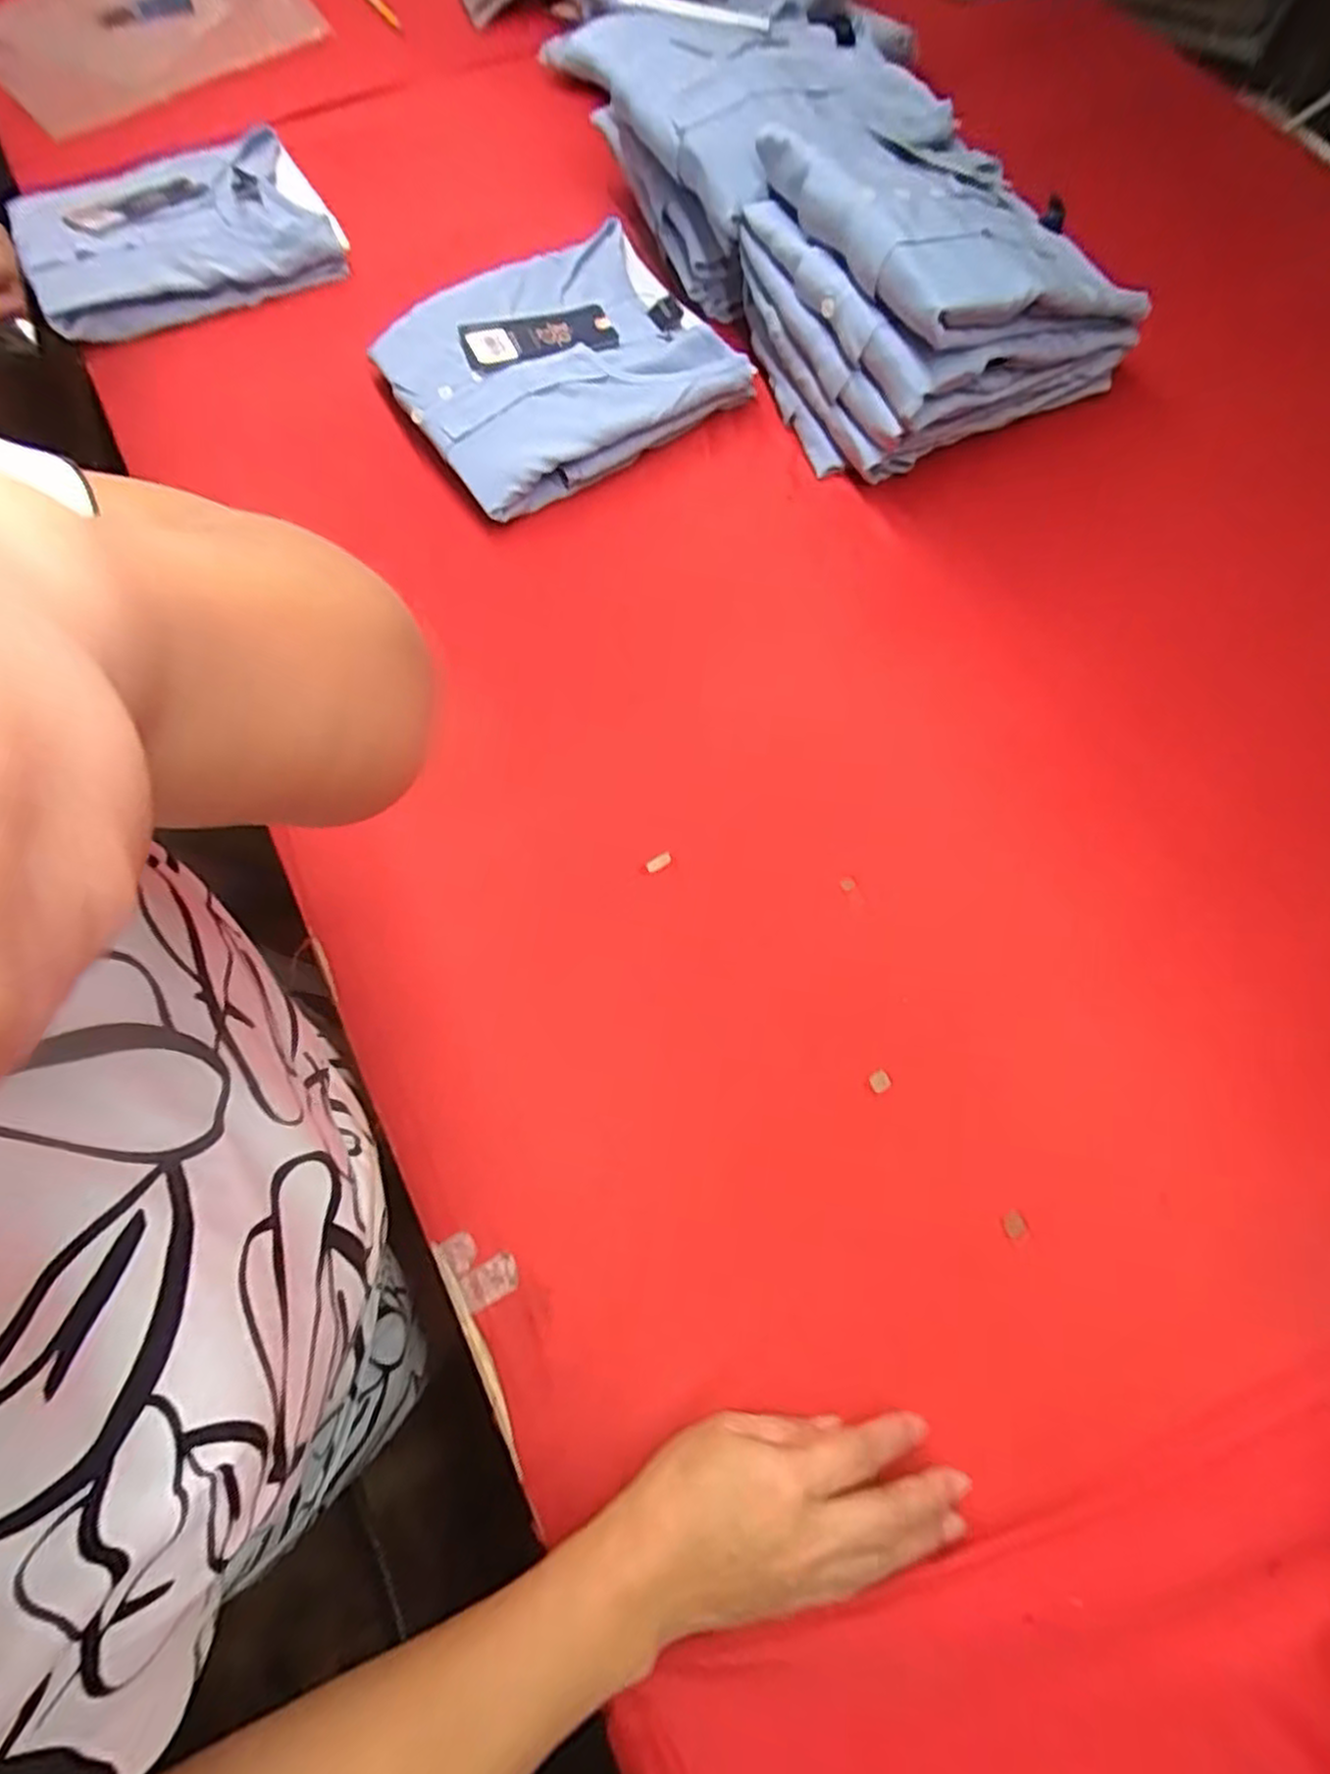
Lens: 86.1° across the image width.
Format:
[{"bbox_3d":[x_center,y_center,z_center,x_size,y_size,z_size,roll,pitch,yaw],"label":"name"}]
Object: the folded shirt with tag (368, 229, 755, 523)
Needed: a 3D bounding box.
[{"bbox_3d":[-0.092,-0.433,0.601,0.254,0.053,0.224,-33,75,-15],"label":"folded shirt with tag"}]

